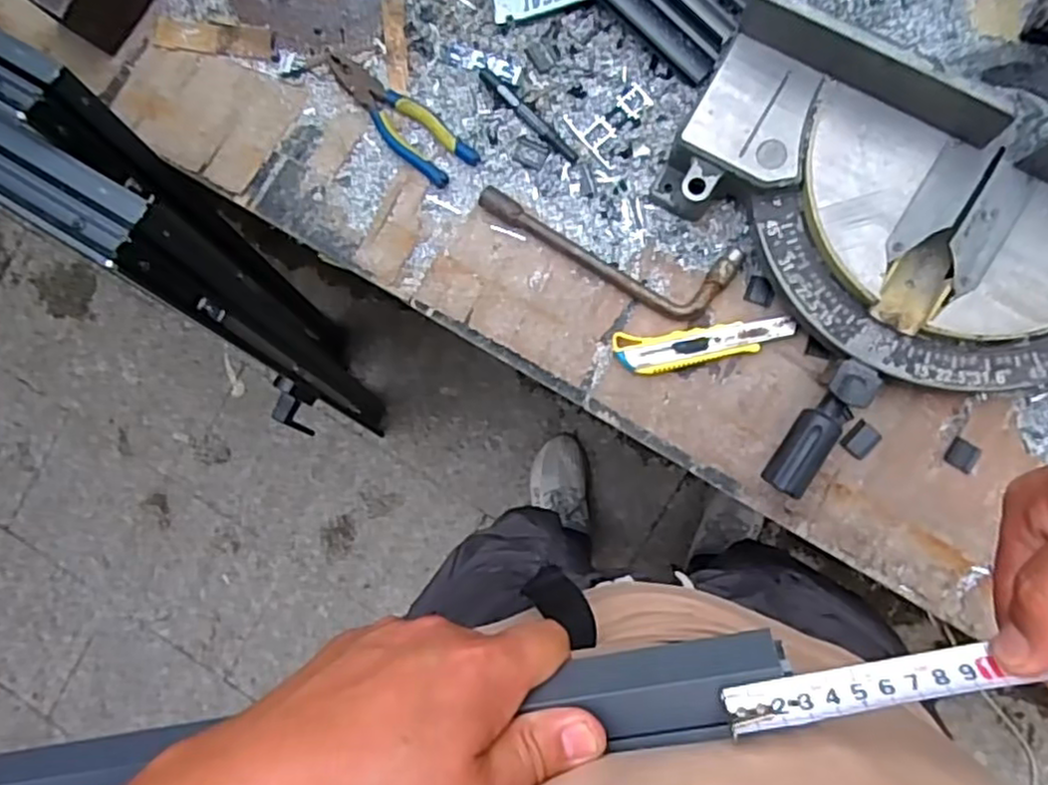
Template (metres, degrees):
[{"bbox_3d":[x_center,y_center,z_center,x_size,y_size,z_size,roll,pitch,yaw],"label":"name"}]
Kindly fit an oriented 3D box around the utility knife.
[{"bbox_3d":[0.173,-0.044,0.700,0.167,0.021,0.041,-5,89,8],"label":"utility knife"}]

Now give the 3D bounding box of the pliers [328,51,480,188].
[{"bbox_3d":[-0.136,-0.287,0.753,0.195,0.014,0.054,41,95,6],"label":"pliers"}]

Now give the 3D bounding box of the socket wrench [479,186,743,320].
[{"bbox_3d":[0.073,-0.136,0.714,0.261,0.027,0.074,18,92,8],"label":"socket wrench"}]

